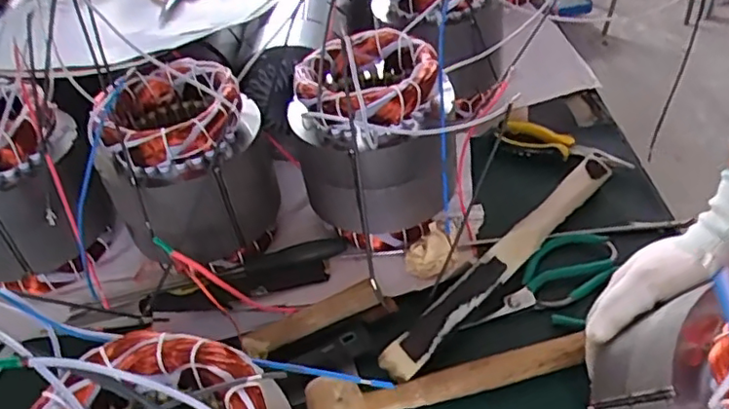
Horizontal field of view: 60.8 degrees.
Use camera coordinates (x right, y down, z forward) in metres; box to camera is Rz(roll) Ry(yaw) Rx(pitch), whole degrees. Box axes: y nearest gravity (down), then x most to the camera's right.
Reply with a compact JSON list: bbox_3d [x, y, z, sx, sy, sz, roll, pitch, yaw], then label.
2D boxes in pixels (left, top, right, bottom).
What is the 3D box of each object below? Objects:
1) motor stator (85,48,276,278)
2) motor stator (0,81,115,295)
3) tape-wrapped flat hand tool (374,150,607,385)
[{"bbox_3d":[-0.176,-0.035,0.622,0.148,0.179,0.148,-22,45,-17],"label":"motor stator"},{"bbox_3d":[-0.345,-0.011,0.620,0.148,0.185,0.154,-22,45,-17],"label":"motor stator"},{"bbox_3d":[0.136,0.048,0.586,0.030,0.027,0.328,32,55,33],"label":"tape-wrapped flat hand tool"}]

